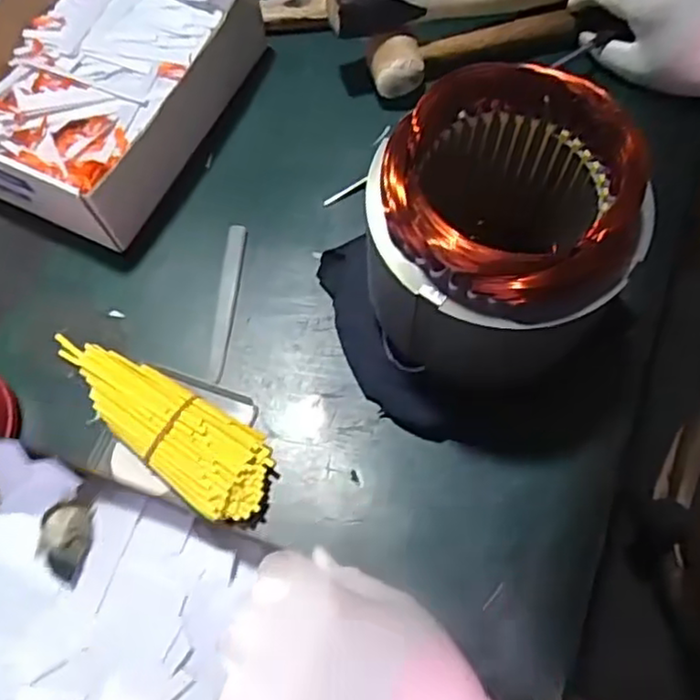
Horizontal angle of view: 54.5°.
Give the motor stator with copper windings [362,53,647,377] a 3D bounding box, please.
[{"bbox_3d":[0.081,-0.063,0.408,0.131,0.143,0.138,-17,70,-6],"label":"motor stator with copper windings"}]

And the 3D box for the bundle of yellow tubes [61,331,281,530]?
[{"bbox_3d":[-0.132,0.047,0.480,0.194,0.029,0.061,35,74,15],"label":"bundle of yellow tubes"}]

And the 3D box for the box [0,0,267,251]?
[{"bbox_3d":[-0.204,-0.222,0.558,0.190,0.079,0.253,21,71,10],"label":"box"}]

